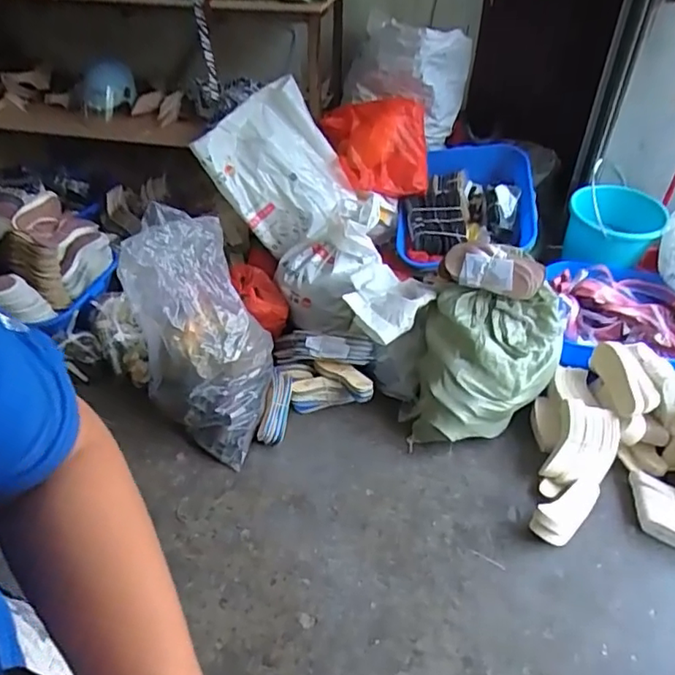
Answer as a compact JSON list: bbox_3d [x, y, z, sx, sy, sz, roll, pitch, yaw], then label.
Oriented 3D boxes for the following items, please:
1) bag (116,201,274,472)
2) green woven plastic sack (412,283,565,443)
[{"bbox_3d":[-0.377,-0.004,1.620,0.330,0.702,0.192,-21,14,-24],"label":"bag"},{"bbox_3d":[0.431,0.088,1.694,0.380,0.369,0.361,12,38,18],"label":"green woven plastic sack"}]

